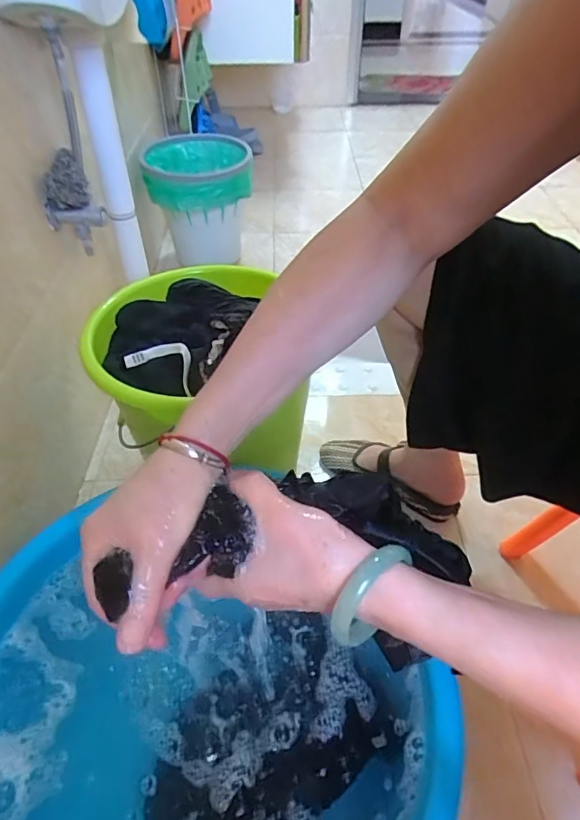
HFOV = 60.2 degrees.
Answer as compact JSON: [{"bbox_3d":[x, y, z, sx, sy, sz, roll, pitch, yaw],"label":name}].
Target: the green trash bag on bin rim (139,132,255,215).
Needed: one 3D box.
[{"bbox_3d":[-0.220,-0.590,1.234,0.248,0.099,0.273,-3,45,-2],"label":"green trash bag on bin rim"}]

